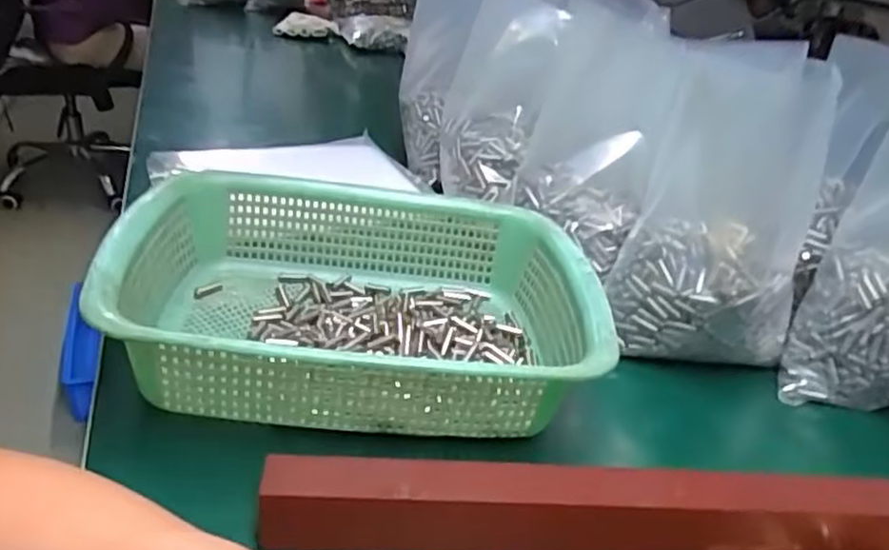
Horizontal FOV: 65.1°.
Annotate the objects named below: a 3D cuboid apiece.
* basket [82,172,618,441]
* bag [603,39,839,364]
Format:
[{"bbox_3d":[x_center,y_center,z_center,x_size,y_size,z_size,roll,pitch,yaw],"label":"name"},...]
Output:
[{"bbox_3d":[-0.049,0.014,0.461,0.286,0.096,0.216,2,29,-7],"label":"basket"},{"bbox_3d":[0.206,-0.053,0.518,0.126,0.241,0.078,14,-5,18],"label":"bag"}]

